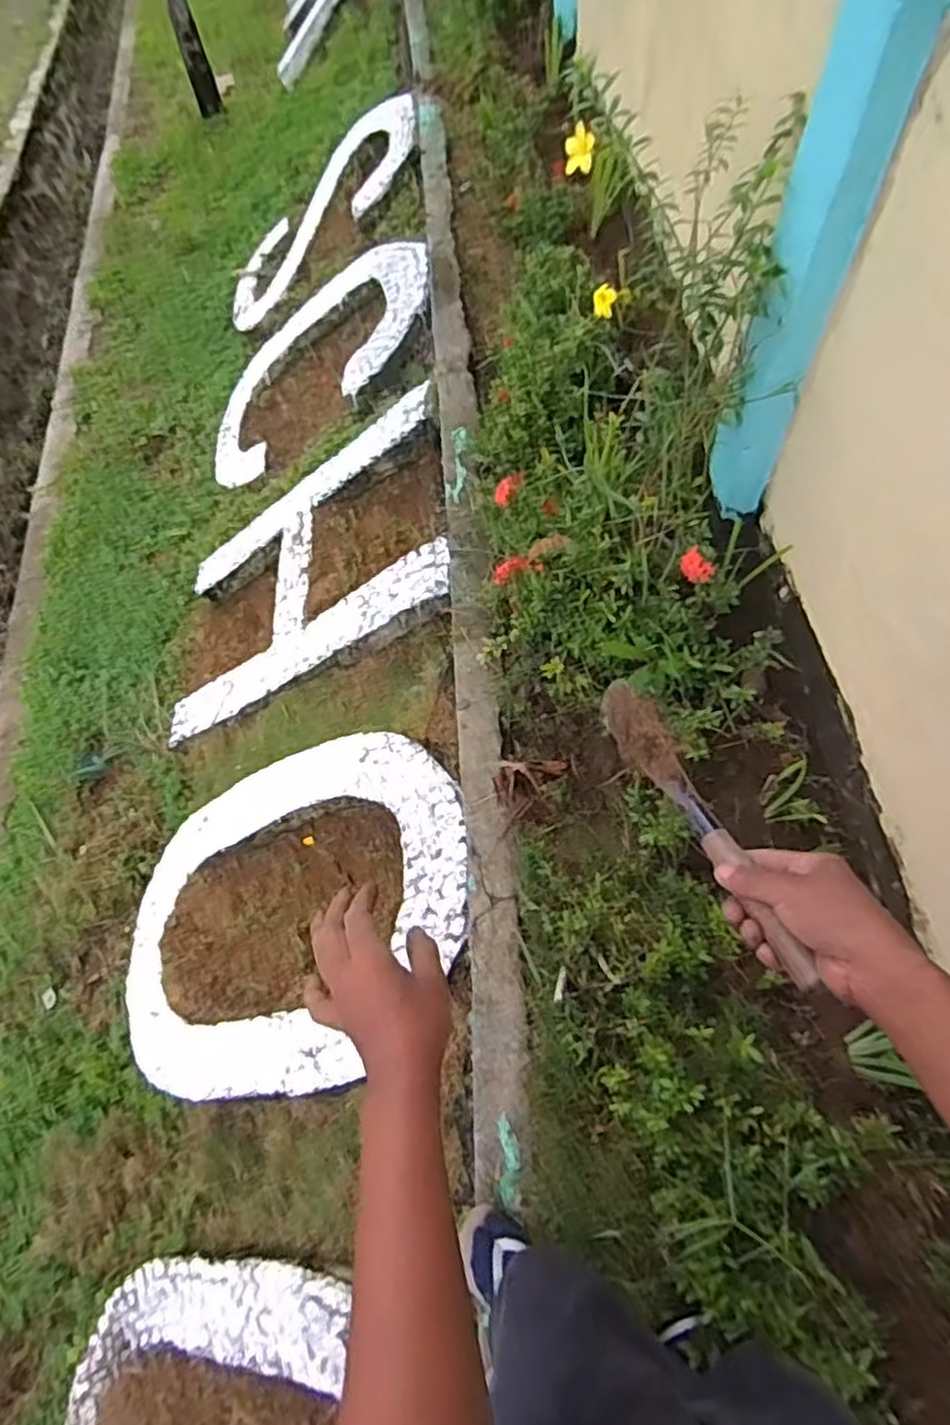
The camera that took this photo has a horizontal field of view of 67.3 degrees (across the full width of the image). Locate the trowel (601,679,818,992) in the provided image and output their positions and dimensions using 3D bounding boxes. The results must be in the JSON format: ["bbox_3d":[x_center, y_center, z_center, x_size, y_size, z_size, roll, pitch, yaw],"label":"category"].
[{"bbox_3d":[0.165,0.074,0.534,0.027,0.046,0.281,-17,45,-8],"label":"trowel"}]

